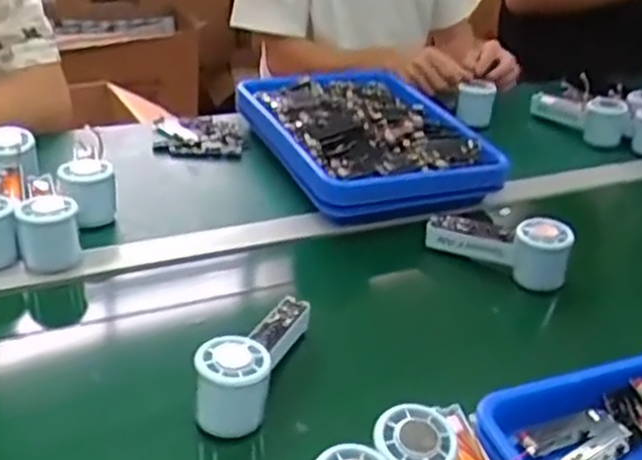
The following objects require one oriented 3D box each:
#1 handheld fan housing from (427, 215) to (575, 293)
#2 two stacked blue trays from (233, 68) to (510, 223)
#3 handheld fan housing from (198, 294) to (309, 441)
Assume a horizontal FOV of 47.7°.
[{"bbox_3d":[0.185,0.014,0.767,0.146,0.070,0.046,16,34,17],"label":"handheld fan housing"},{"bbox_3d":[0.056,-0.128,0.938,0.256,0.062,0.313,-11,36,-25],"label":"two stacked blue trays"},{"bbox_3d":[-0.052,0.097,0.608,0.053,0.062,0.151,14,33,13],"label":"handheld fan housing"}]

